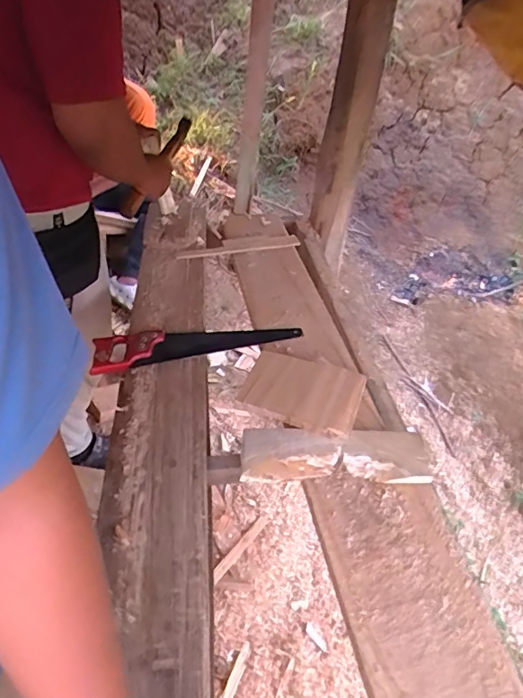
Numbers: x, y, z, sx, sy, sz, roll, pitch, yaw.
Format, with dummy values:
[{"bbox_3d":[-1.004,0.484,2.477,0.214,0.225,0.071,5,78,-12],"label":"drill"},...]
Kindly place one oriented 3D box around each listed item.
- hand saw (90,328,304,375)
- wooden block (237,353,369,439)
[{"bbox_3d":[-0.120,-0.015,0.990,0.403,0.027,0.094,-7,41,-15],"label":"hand saw"},{"bbox_3d":[0.067,0.071,0.869,0.199,0.030,0.153,17,40,13],"label":"wooden block"}]

